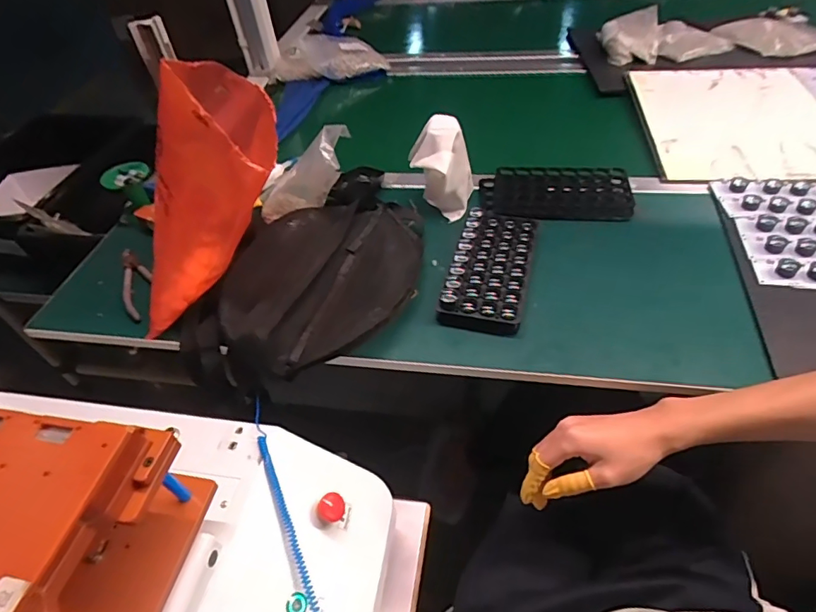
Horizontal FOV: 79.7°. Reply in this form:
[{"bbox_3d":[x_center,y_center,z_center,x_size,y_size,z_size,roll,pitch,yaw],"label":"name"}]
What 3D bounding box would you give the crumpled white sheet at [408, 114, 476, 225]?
[{"bbox_3d":[0.047,-0.198,0.709,0.087,0.122,0.091,9,48,13],"label":"crumpled white sheet"}]

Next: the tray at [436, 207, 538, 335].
[{"bbox_3d":[0.109,-0.059,0.633,0.094,0.035,0.207,9,48,14],"label":"tray"}]

